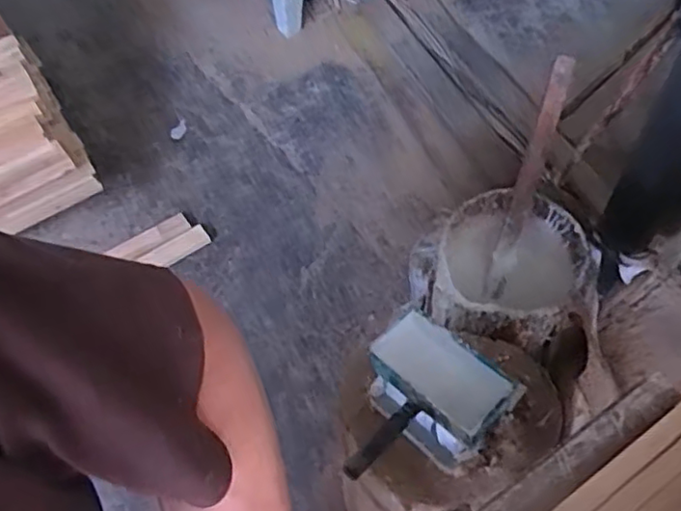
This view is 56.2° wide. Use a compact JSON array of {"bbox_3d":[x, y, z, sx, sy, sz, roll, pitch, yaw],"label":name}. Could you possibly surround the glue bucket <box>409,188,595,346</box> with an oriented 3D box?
[{"bbox_3d":[0.324,0.039,1.270,0.282,0.204,0.313,36,64,24],"label":"glue bucket"}]

